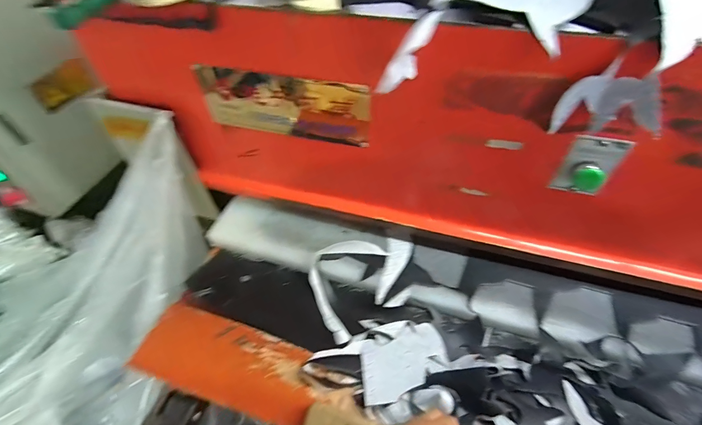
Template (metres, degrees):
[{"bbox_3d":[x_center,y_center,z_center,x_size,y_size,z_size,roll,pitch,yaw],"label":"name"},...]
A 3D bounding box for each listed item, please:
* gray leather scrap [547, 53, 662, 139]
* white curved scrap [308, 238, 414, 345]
[{"bbox_3d":[0.272,-0.109,0.342,0.037,0.076,0.092,-35,57,-30],"label":"gray leather scrap"},{"bbox_3d":[0.003,0.117,0.601,0.146,0.059,0.221,28,52,21],"label":"white curved scrap"}]

